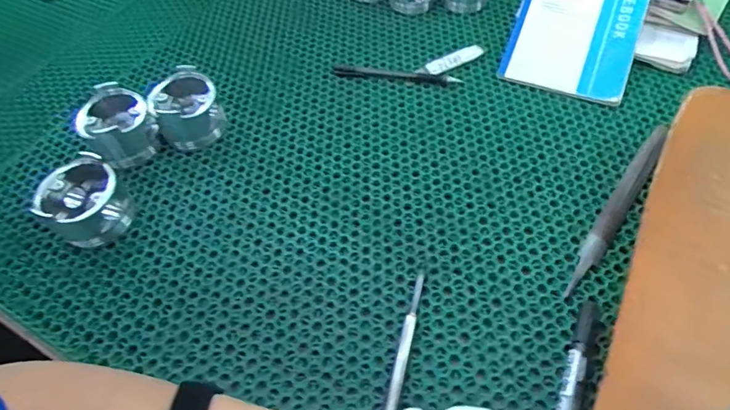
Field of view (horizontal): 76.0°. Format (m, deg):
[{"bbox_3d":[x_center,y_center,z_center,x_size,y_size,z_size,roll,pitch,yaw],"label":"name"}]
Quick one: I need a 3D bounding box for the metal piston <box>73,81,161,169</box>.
[{"bbox_3d":[-0.258,-0.083,0.487,0.070,0.056,0.065,-2,55,2],"label":"metal piston"}]

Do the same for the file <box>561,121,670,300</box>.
[{"bbox_3d":[0.250,-0.004,0.454,0.020,0.008,0.234,31,62,23],"label":"file"}]

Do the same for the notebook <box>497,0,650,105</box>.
[{"bbox_3d":[0.258,-0.222,0.568,0.139,0.010,0.197,18,75,18],"label":"notebook"}]

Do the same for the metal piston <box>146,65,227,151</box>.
[{"bbox_3d":[-0.191,-0.100,0.508,0.068,0.066,0.068,-2,55,2],"label":"metal piston"}]

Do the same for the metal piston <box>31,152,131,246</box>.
[{"bbox_3d":[-0.260,-0.003,0.436,0.072,0.055,0.066,-2,55,2],"label":"metal piston"}]

